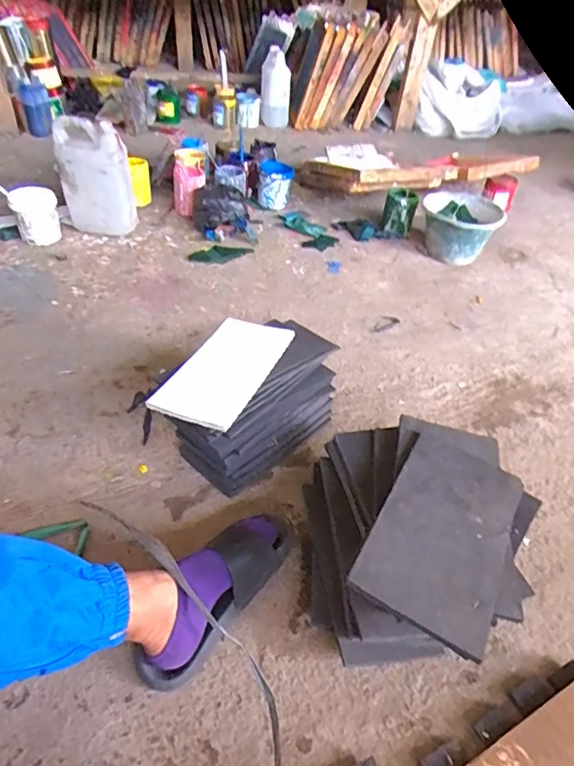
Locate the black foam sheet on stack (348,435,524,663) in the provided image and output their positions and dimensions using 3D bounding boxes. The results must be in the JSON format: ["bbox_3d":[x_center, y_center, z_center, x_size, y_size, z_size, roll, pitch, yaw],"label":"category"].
[{"bbox_3d":[0.209,0.187,0.644,0.160,0.011,0.289,27,44,16],"label":"black foam sheet on stack"}]

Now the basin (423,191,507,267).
[{"bbox_3d":[0.560,-0.504,1.596,0.235,0.175,0.235,3,43,-3],"label":"basin"}]

